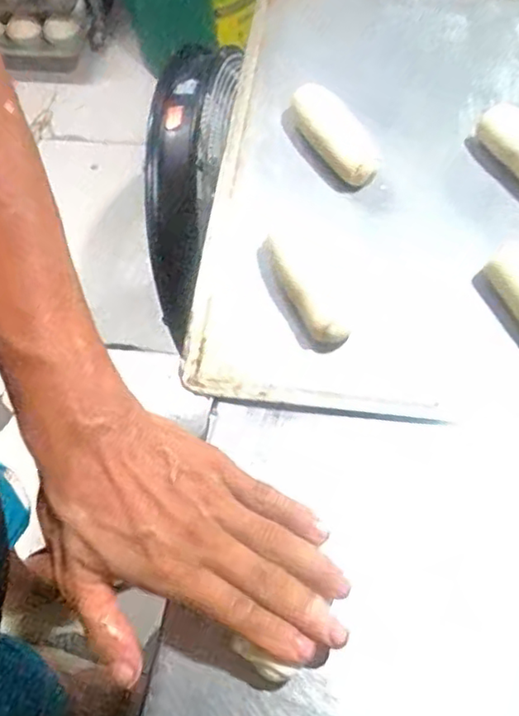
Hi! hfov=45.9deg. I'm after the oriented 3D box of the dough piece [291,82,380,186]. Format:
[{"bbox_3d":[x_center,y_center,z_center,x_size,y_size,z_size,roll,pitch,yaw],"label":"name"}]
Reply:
[{"bbox_3d":[0.062,-0.183,0.500,0.032,0.029,0.100,-30,67,-11],"label":"dough piece"}]

